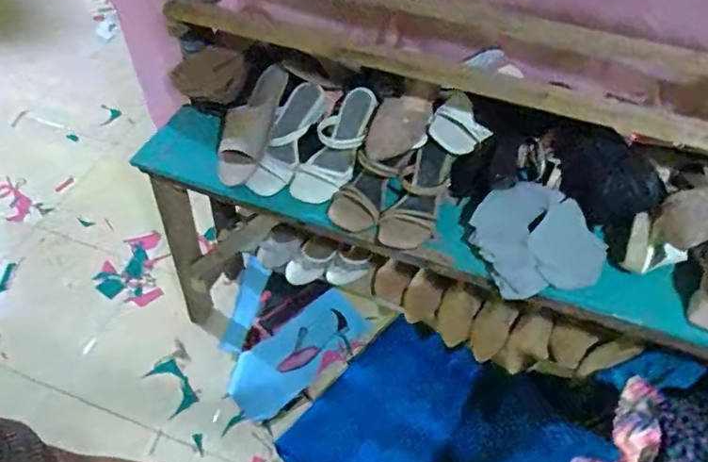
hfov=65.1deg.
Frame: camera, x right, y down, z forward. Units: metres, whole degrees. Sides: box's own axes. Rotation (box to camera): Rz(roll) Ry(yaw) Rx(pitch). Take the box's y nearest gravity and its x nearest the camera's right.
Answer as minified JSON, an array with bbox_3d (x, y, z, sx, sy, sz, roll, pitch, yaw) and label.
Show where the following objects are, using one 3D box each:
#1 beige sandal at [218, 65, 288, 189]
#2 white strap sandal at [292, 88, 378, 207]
[{"bbox_3d":[-0.193,-0.193,1.024,0.098,0.060,0.239,13,68,9],"label":"beige sandal"},{"bbox_3d":[-0.028,-0.148,0.983,0.095,0.059,0.225,32,96,22],"label":"white strap sandal"}]

